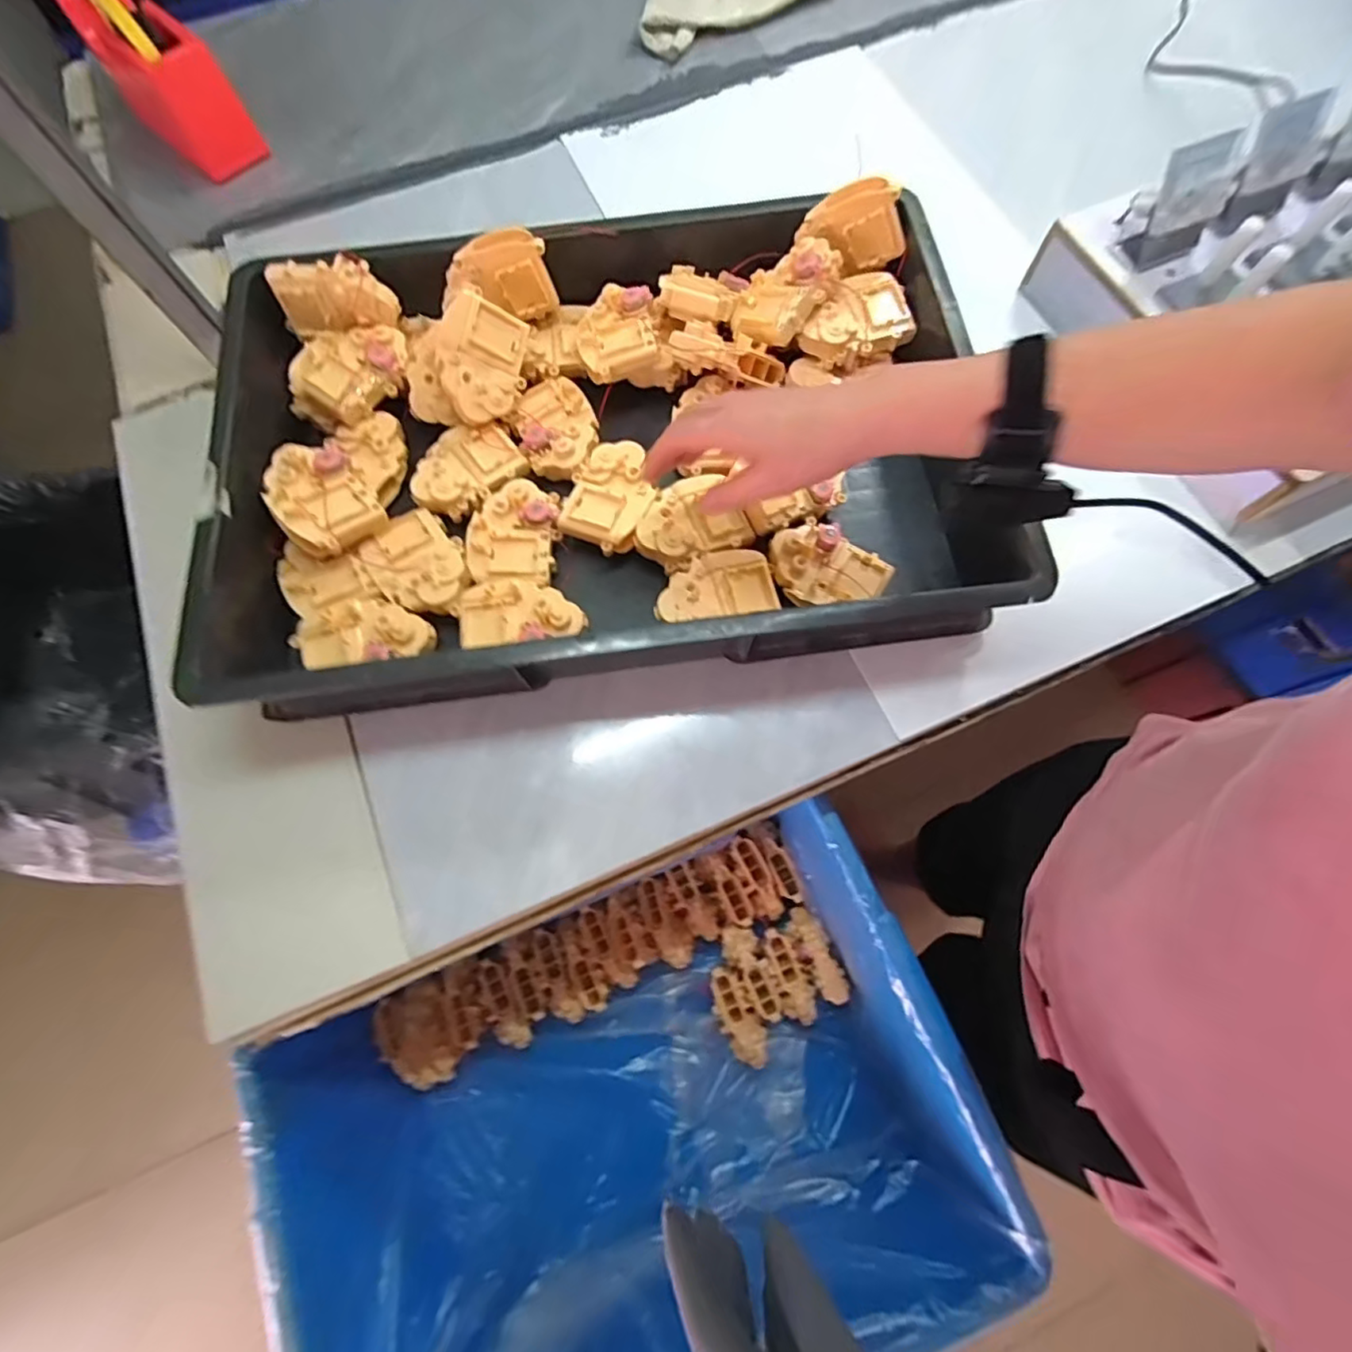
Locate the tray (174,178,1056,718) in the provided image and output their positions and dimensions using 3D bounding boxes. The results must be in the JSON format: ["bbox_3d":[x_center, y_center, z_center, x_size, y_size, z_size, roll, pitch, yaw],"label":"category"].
[{"bbox_3d":[-0.066,-0.202,0.514,0.654,0.102,0.414,-8,72,-1],"label":"tray"}]

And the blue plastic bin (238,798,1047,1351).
[{"bbox_3d":[-0.037,0.397,0.554,0.529,0.243,0.368,-21,73,-5],"label":"blue plastic bin"}]

